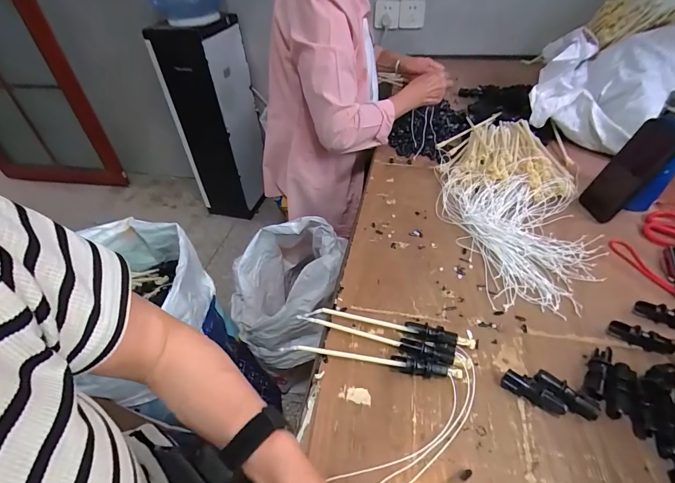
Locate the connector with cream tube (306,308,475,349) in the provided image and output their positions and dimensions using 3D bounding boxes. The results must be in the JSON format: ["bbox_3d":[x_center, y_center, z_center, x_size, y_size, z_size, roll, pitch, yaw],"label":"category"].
[{"bbox_3d":[0.067,0.111,0.467,0.215,0.022,0.023,10,45,14],"label":"connector with cream tube"}]

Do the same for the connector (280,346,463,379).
[{"bbox_3d":[0.041,0.145,0.440,0.218,0.025,0.018,5,44,9],"label":"connector"}]

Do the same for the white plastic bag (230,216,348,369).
[{"bbox_3d":[-0.127,0.099,0.840,0.238,0.281,0.247,-27,48,-23],"label":"white plastic bag"}]

